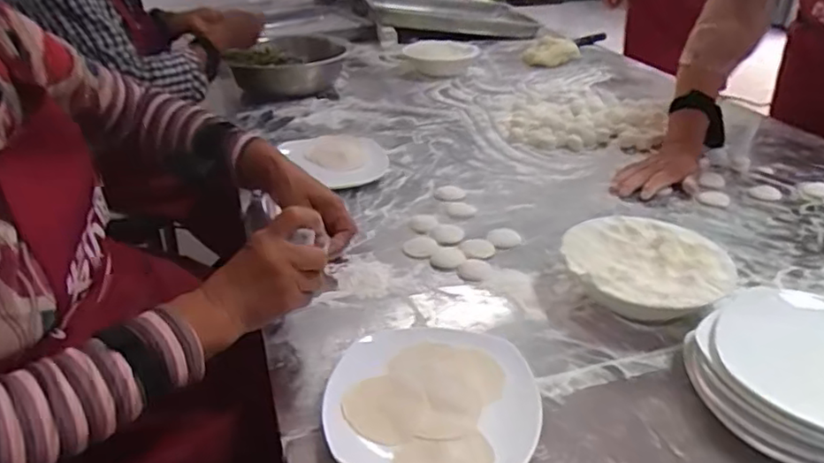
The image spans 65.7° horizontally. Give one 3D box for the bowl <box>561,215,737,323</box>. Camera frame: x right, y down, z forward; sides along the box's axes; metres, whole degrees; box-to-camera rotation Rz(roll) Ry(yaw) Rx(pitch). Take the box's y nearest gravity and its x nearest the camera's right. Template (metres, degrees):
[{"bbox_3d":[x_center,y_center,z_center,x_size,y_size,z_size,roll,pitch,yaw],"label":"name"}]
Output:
[{"bbox_3d":[0.250,0.046,0.696,0.170,0.063,0.164,1,29,0],"label":"bowl"}]

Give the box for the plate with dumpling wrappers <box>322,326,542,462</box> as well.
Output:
[{"bbox_3d":[0.017,0.148,0.558,0.176,0.022,0.188,0,29,-1],"label":"plate with dumpling wrappers"}]

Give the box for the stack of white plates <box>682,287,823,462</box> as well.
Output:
[{"bbox_3d":[0.347,0.125,0.551,0.193,0.073,0.171,24,36,35],"label":"stack of white plates"}]

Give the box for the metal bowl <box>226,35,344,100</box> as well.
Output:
[{"bbox_3d":[-0.257,-0.359,1.372,0.216,0.096,0.244,-2,29,-6],"label":"metal bowl"}]

